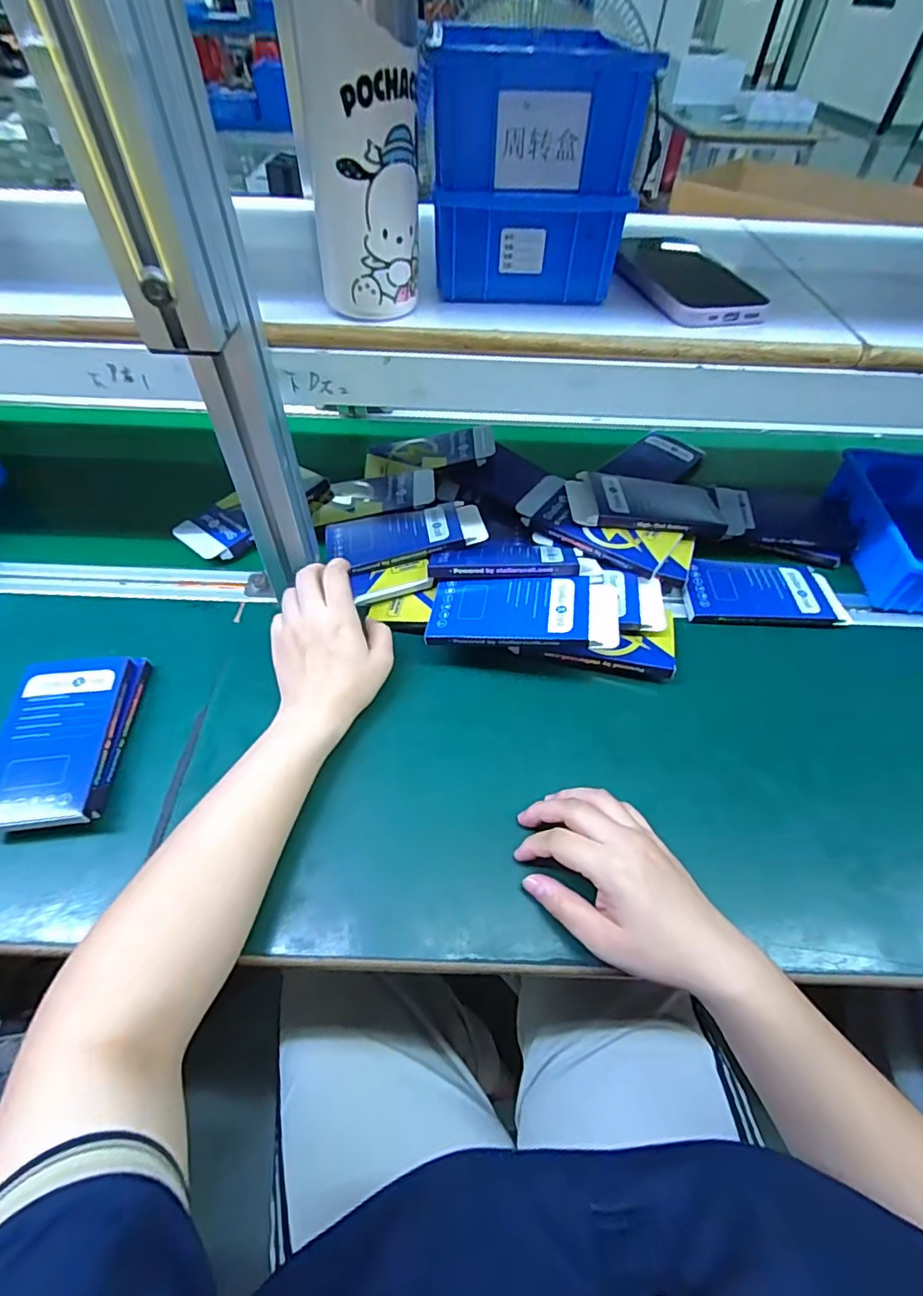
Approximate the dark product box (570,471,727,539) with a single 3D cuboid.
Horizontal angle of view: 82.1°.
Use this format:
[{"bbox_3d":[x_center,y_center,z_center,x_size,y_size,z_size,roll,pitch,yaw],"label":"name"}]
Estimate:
[{"bbox_3d":[0.192,-0.151,0.554,0.158,0.020,0.076,3,53,0],"label":"dark product box"}]

